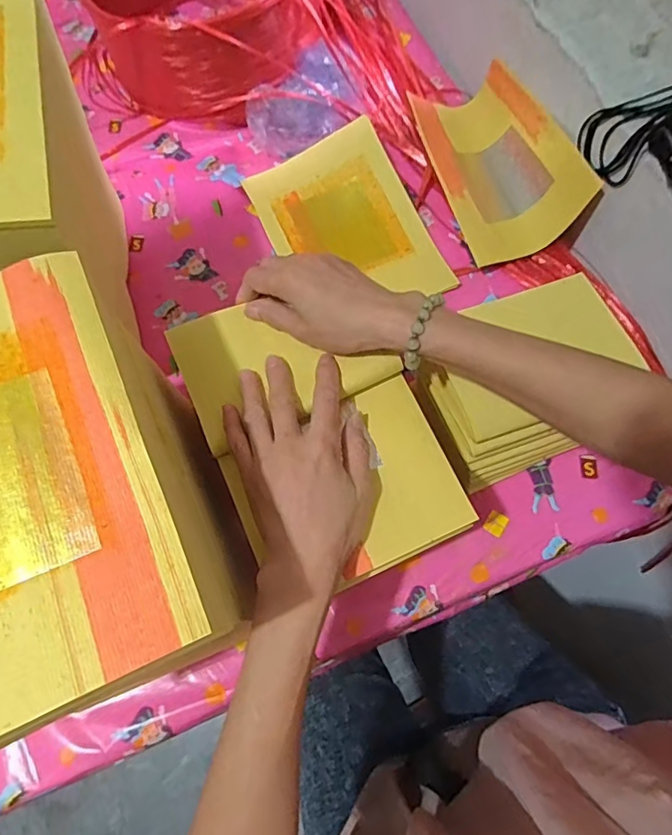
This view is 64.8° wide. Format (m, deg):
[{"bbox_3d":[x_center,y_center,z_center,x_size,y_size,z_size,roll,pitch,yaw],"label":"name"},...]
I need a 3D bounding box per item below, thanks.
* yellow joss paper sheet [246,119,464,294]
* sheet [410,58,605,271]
[{"bbox_3d":[0.011,-0.218,0.592,0.162,0.036,0.226,-23,72,-8],"label":"yellow joss paper sheet"},{"bbox_3d":[0.174,-0.291,0.582,0.122,0.055,0.239,-17,71,-6],"label":"sheet"}]

